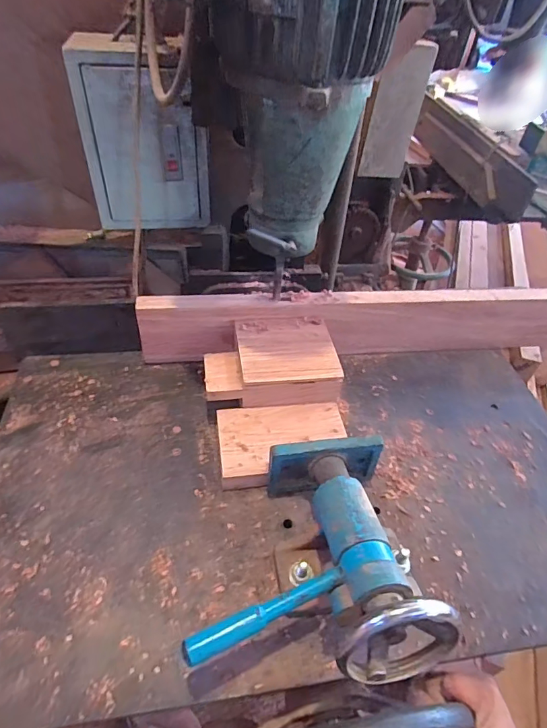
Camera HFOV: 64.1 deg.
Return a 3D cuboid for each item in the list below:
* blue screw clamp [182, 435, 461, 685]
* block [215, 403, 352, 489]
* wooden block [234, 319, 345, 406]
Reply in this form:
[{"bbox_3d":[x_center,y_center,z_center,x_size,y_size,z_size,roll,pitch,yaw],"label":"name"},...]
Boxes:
[{"bbox_3d":[0.030,0.172,0.408,0.206,0.125,0.212,-2,46,-6],"label":"blue screw clamp"},{"bbox_3d":[0.012,0.097,0.543,0.154,0.027,0.098,-3,45,-9],"label":"block"},{"bbox_3d":[0.017,-0.009,0.593,0.129,0.038,0.123,-2,45,-9],"label":"wooden block"}]

